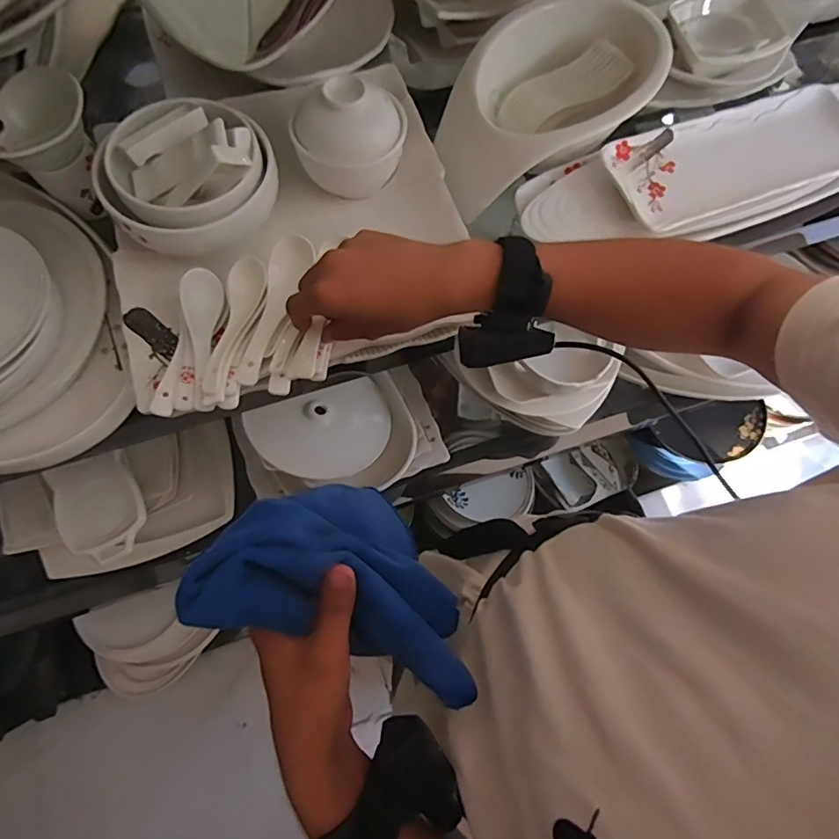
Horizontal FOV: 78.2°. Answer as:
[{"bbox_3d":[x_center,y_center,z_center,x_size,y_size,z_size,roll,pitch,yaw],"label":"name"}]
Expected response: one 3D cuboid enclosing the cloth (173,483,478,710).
[{"bbox_3d":[-0.031,0.094,0.317,0.163,0.114,0.104,21,72,4],"label":"cloth"}]

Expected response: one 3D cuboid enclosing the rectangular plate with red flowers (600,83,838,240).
[{"bbox_3d":[0.370,-0.288,0.566,0.357,0.034,0.128,-22,74,-9],"label":"rectangular plate with red flowers"}]

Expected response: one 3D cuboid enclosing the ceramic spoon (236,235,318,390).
[{"bbox_3d":[-0.125,-0.094,0.439,0.034,0.028,0.131,18,72,3],"label":"ceramic spoon"}]

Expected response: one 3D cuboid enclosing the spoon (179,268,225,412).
[{"bbox_3d":[-0.187,-0.071,0.440,0.033,0.024,0.131,-5,72,-4],"label":"spoon"}]

